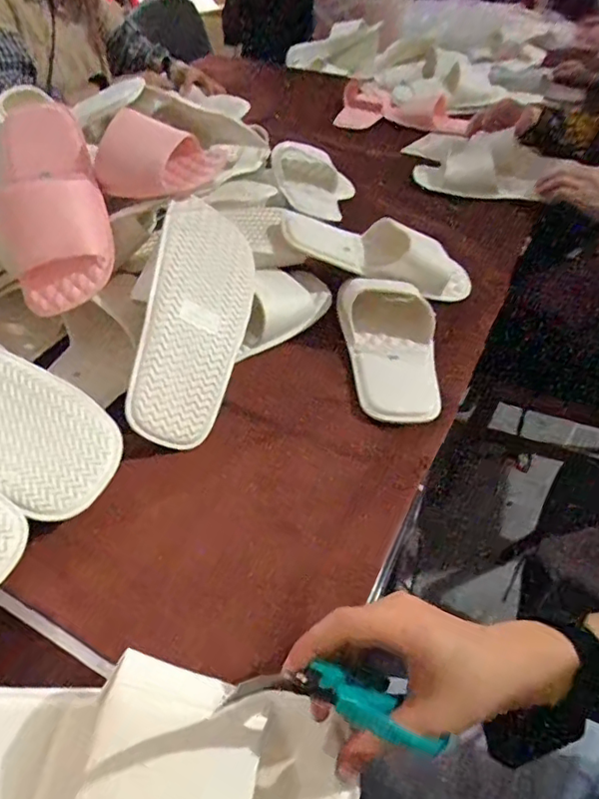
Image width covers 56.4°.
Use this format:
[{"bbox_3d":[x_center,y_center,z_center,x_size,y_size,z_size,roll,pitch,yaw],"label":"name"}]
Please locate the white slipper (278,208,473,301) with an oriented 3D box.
[{"bbox_3d":[0.100,-0.185,0.686,0.242,0.054,0.098,15,43,-5],"label":"white slipper"}]

